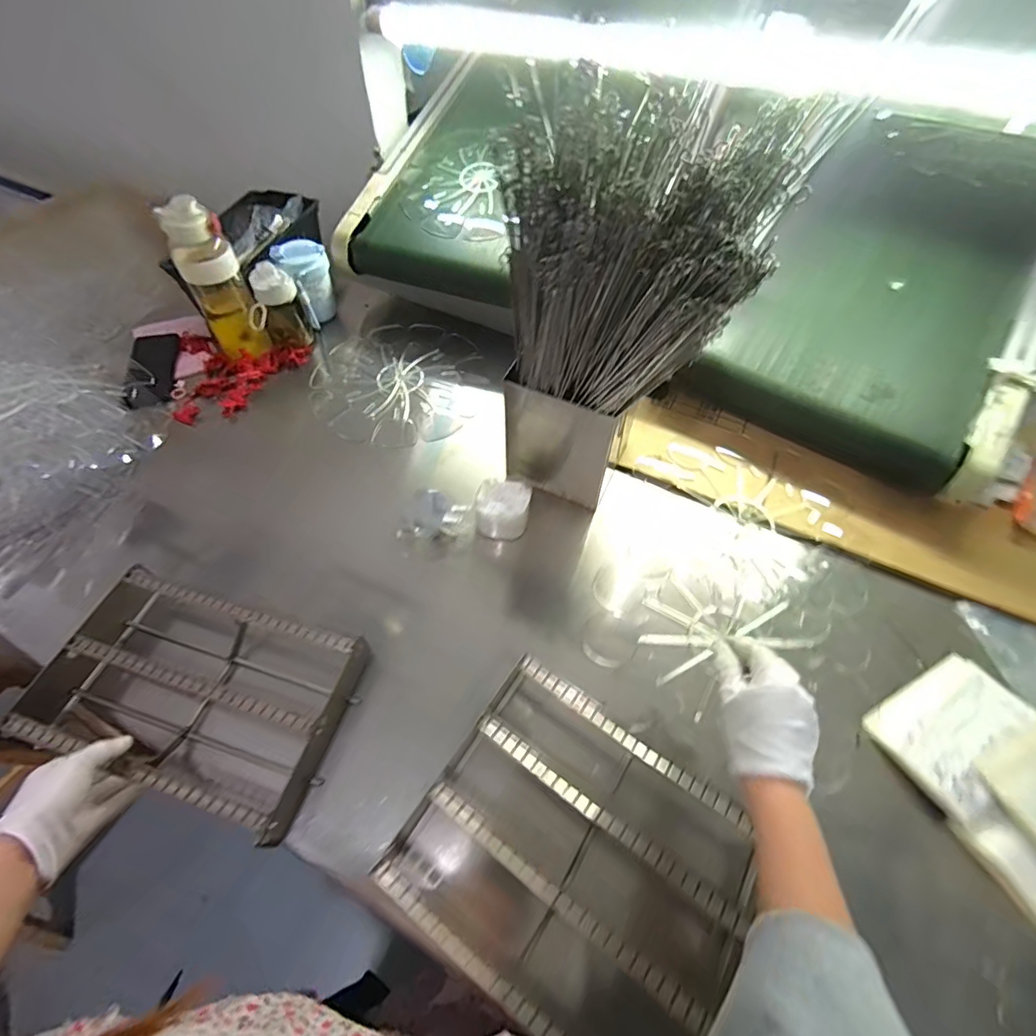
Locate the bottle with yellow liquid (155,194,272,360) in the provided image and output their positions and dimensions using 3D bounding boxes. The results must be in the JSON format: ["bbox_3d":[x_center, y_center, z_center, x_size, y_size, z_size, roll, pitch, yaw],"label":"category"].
[{"bbox_3d":[-0.504,-0.385,0.822,0.090,0.247,0.075,-25,60,-17],"label":"bottle with yellow liquid"}]

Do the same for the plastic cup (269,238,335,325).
[{"bbox_3d":[-0.403,-0.451,0.933,0.080,0.131,0.084,1,56,-1],"label":"plastic cup"}]

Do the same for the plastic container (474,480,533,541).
[{"bbox_3d":[-0.021,-0.011,0.705,0.073,0.055,0.079,6,56,2],"label":"plastic container"}]

